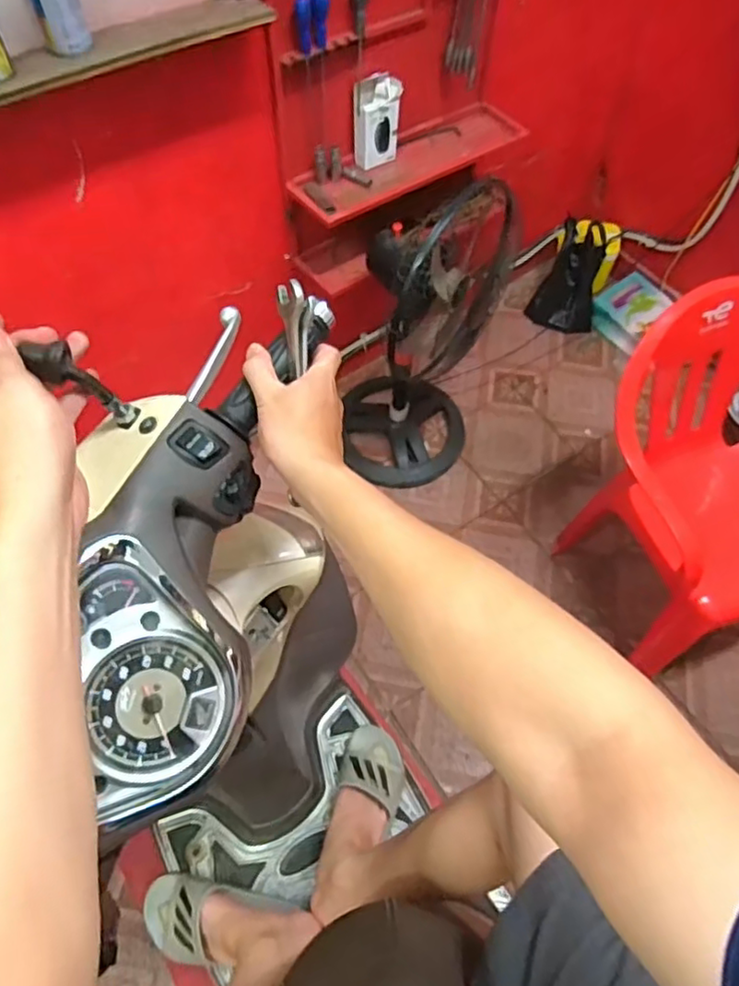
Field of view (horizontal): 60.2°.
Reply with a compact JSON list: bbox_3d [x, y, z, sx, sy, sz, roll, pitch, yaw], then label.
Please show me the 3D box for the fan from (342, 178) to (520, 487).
[{"bbox_3d":[0.114,-0.354,1.574,0.383,0.746,0.325,-2,59,-1],"label":"fan"}]

